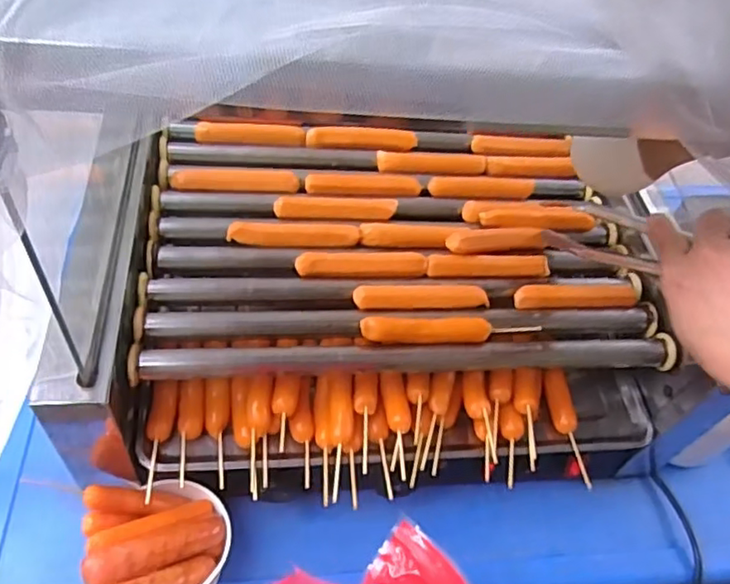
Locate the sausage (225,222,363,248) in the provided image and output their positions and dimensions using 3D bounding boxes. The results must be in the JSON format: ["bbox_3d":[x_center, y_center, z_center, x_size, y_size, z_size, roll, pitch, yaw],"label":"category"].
[{"bbox_3d":[-0.066,-0.056,0.574,0.119,0.018,0.021,2,52,-9],"label":"sausage"}]

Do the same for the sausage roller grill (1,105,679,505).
[{"bbox_3d":[0.017,0.010,0.615,0.519,0.189,0.352,2,52,-9],"label":"sausage roller grill"}]

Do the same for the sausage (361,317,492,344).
[{"bbox_3d":[0.052,0.033,0.519,0.109,0.027,0.015,0,52,-10],"label":"sausage"}]

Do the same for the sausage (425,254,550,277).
[{"bbox_3d":[0.116,-0.024,0.573,0.116,0.019,0.020,0,52,-10],"label":"sausage"}]

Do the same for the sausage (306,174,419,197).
[{"bbox_3d":[-0.001,-0.110,0.633,0.116,0.018,0.019,1,52,-10],"label":"sausage"}]

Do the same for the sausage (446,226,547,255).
[{"bbox_3d":[0.127,-0.051,0.585,0.100,0.019,0.021,-5,54,-20],"label":"sausage"}]

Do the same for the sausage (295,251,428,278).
[{"bbox_3d":[-0.002,-0.026,0.560,0.117,0.024,0.020,1,52,-10],"label":"sausage"}]

